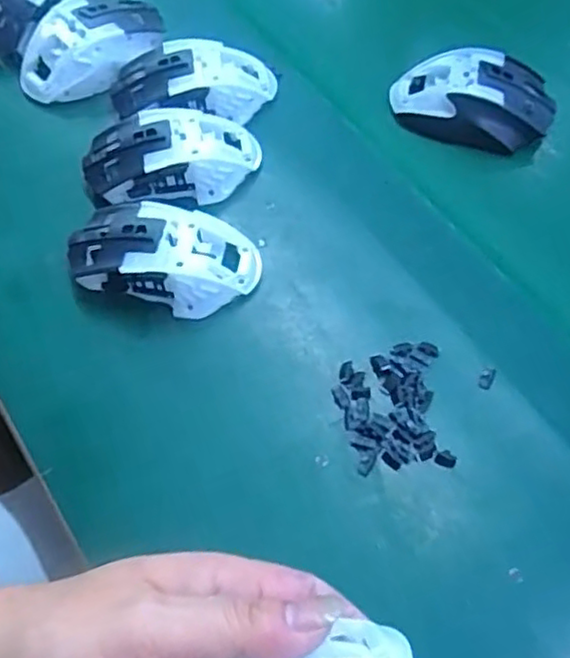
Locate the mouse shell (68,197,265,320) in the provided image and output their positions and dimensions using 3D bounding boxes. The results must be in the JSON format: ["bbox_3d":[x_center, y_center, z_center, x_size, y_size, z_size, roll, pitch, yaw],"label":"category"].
[{"bbox_3d":[-0.075,-0.045,0.416,0.118,0.035,0.062,8,60,2],"label":"mouse shell"}]

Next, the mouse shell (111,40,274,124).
[{"bbox_3d":[-0.064,-0.175,0.480,0.114,0.032,0.056,-9,61,-8],"label":"mouse shell"}]

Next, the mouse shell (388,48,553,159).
[{"bbox_3d":[0.137,-0.167,0.490,0.112,0.031,0.067,8,60,2],"label":"mouse shell"}]

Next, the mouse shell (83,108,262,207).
[{"bbox_3d":[-0.076,-0.117,0.454,0.119,0.035,0.064,-10,61,-8],"label":"mouse shell"}]

